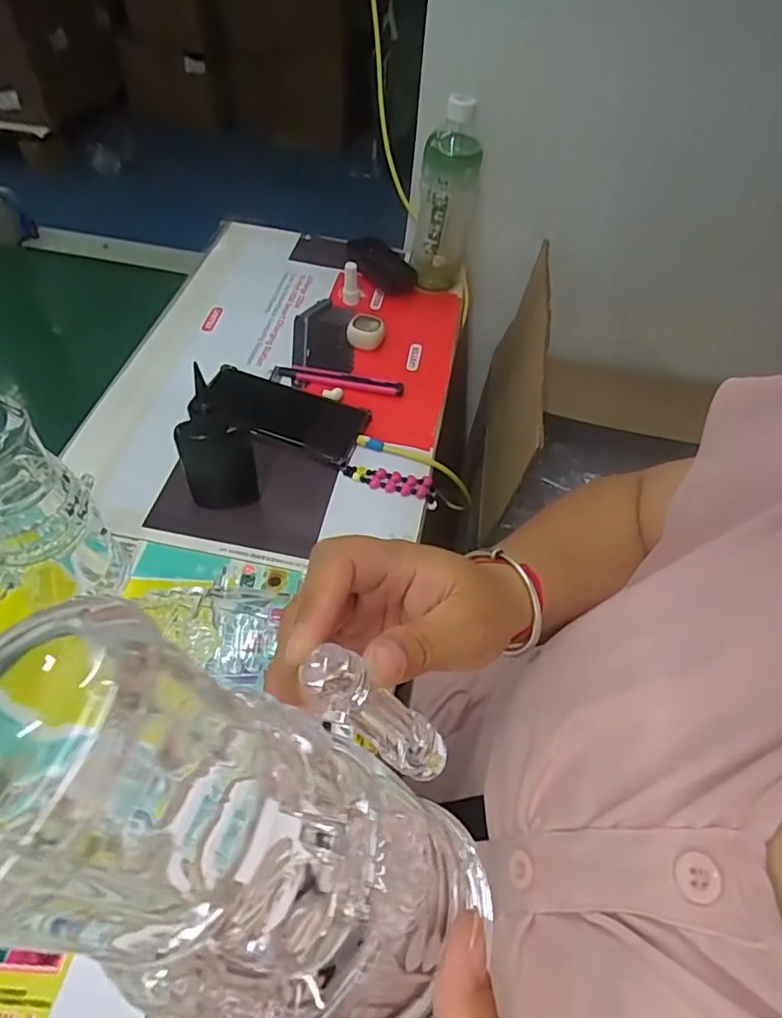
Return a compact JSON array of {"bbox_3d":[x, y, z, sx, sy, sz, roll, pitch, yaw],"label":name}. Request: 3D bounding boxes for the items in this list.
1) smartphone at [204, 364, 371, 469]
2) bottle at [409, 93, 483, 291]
[{"bbox_3d":[-0.106,-0.096,0.554,0.157,0.013,0.088,15,50,2],"label":"smartphone"},{"bbox_3d":[0.063,-0.345,0.649,0.064,0.208,0.054,8,53,0],"label":"bottle"}]

